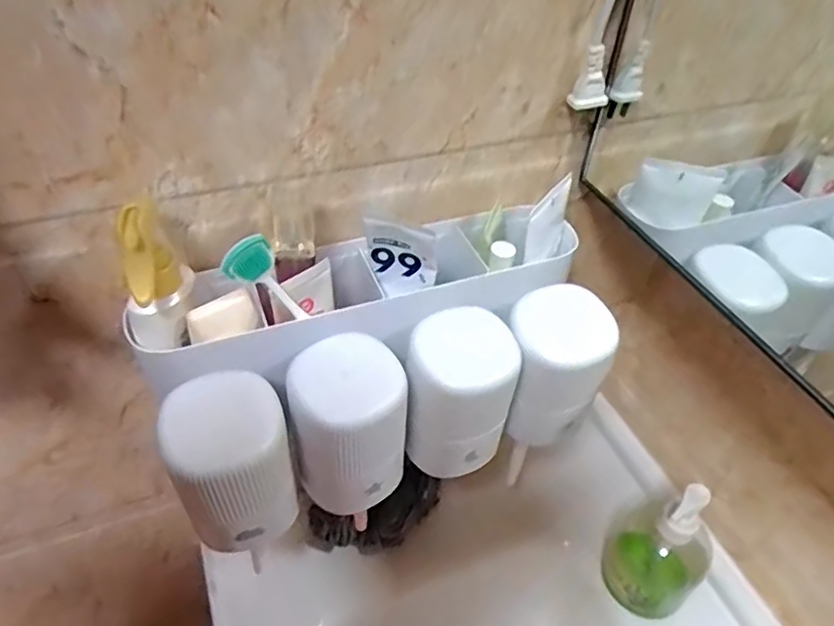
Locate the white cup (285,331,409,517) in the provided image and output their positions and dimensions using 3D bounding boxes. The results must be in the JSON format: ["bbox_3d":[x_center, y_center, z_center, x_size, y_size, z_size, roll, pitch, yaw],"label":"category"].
[{"bbox_3d":[-0.045,0.072,0.379,0.061,0.112,0.057,2,44,-2],"label":"white cup"}]

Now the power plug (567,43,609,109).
[{"bbox_3d":[0.116,-0.157,0.397,0.024,0.040,0.013,-1,44,-4],"label":"power plug"}]

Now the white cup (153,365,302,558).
[{"bbox_3d":[-0.108,0.091,0.359,0.073,0.108,0.056,-13,46,-16],"label":"white cup"}]

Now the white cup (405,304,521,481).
[{"bbox_3d":[0.028,0.057,0.402,0.070,0.112,0.058,8,44,5],"label":"white cup"}]

